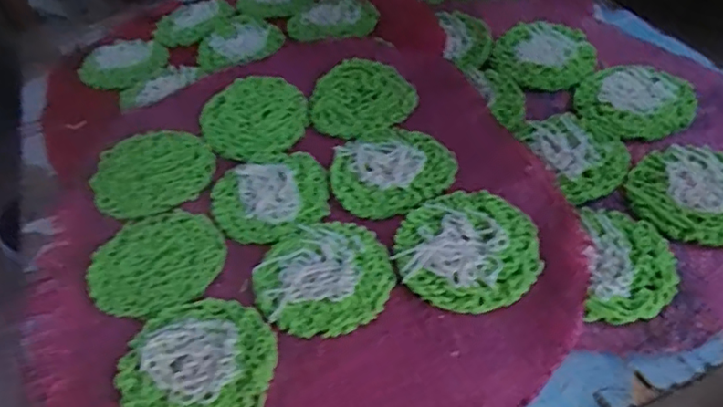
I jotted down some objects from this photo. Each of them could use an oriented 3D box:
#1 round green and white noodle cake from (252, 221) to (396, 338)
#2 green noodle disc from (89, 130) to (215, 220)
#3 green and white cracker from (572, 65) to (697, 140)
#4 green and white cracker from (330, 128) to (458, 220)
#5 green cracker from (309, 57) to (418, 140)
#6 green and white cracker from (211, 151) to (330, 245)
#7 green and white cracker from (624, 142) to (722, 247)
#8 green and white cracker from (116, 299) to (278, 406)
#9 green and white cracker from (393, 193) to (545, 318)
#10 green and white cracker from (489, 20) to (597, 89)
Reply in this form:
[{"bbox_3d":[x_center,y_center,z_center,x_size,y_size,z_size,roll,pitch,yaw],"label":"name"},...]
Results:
[{"bbox_3d":[-0.023,0.040,0.346,0.077,0.005,0.074,-17,45,-7],"label":"round green and white noodle cake"},{"bbox_3d":[-0.145,-0.023,0.413,0.082,0.015,0.065,-20,46,-10],"label":"green noodle disc"},{"bbox_3d":[0.196,-0.076,0.426,0.080,0.005,0.076,-5,45,5],"label":"green and white cracker"},{"bbox_3d":[0.020,-0.023,0.389,0.076,0.008,0.071,-5,45,5],"label":"green and white cracker"},{"bbox_3d":[0.000,-0.080,0.447,0.071,0.013,0.074,25,54,30],"label":"green cracker"},{"bbox_3d":[-0.060,-0.005,0.402,0.076,0.009,0.071,-5,45,5],"label":"green and white cracker"},{"bbox_3d":[0.205,-0.007,0.359,0.078,0.008,0.079,30,57,33],"label":"green and white cracker"},{"bbox_3d":[-0.085,0.084,0.313,0.076,0.009,0.075,-5,45,5],"label":"green and white cracker"},{"bbox_3d":[0.061,0.025,0.342,0.078,0.010,0.077,30,57,33],"label":"green and white cracker"},{"bbox_3d":[0.145,-0.120,0.476,0.076,0.007,0.082,-2,49,3],"label":"green and white cracker"}]

